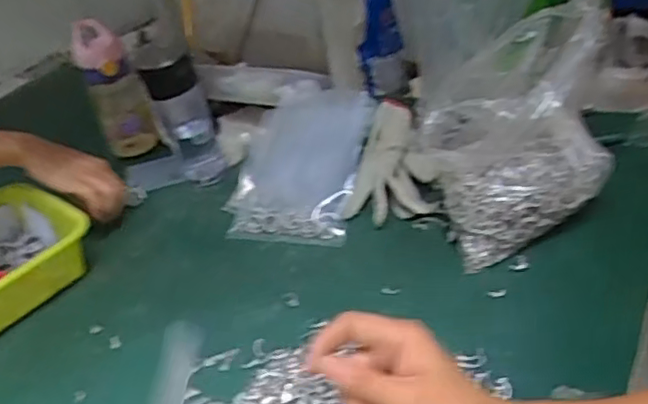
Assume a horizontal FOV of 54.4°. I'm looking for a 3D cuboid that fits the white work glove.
[{"bbox_3d":[0.087,-0.058,0.782,0.114,0.081,0.186,-3,35,11],"label":"white work glove"}]

